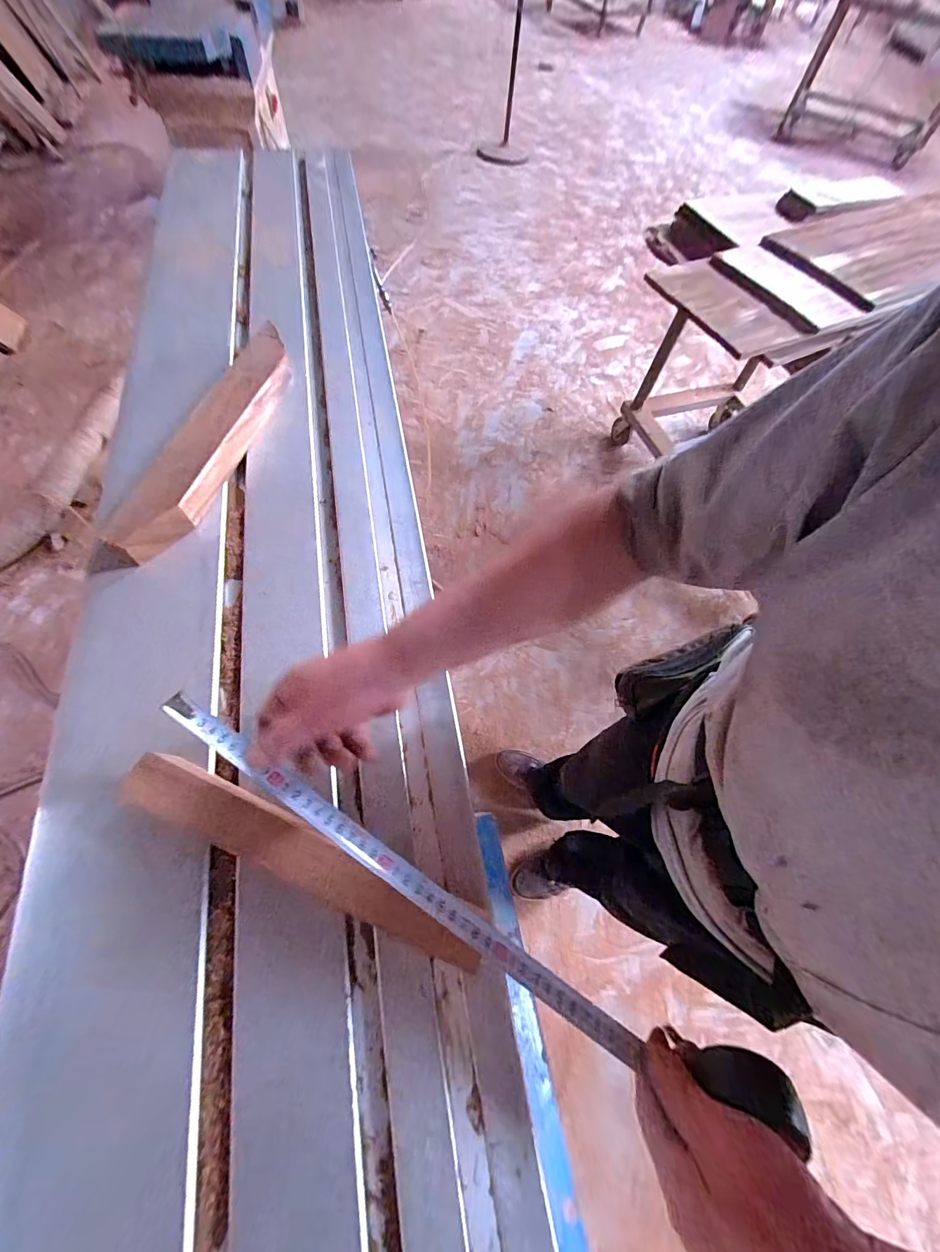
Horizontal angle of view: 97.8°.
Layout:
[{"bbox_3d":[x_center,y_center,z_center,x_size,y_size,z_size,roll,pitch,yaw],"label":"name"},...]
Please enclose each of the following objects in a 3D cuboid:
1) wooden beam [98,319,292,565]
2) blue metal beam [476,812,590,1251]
[{"bbox_3d":[-0.321,-0.244,0.527,0.070,0.061,0.391,14,65,2],"label":"wooden beam"},{"bbox_3d":[0.091,0.564,0.426,0.031,0.046,0.680,-9,66,-9],"label":"blue metal beam"}]

